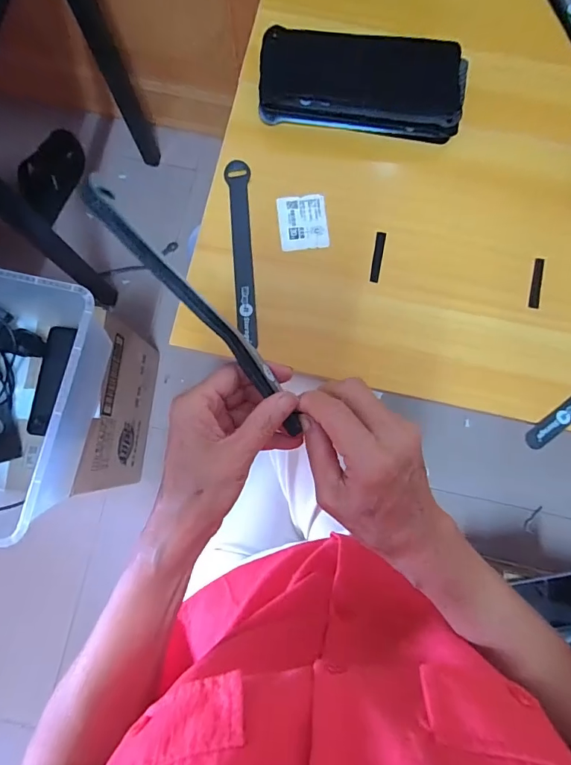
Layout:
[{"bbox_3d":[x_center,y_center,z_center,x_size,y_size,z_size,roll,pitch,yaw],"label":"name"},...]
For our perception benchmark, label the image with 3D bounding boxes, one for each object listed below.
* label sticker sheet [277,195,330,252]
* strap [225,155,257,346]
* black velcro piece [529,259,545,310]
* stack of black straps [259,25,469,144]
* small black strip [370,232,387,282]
[{"bbox_3d":[0.018,-0.164,0.438,0.049,0.004,0.058,-5,82,-1],"label":"label sticker sheet"},{"bbox_3d":[-0.043,-0.133,0.432,0.022,0.005,0.192,-5,82,0],"label":"strap"},{"bbox_3d":[0.253,-0.099,0.428,0.011,0.005,0.054,15,82,2],"label":"black velcro piece"},{"bbox_3d":[0.078,-0.306,0.442,0.207,0.040,0.090,6,82,1],"label":"stack of black straps"},{"bbox_3d":[0.094,-0.127,0.431,0.010,0.004,0.053,10,82,2],"label":"small black strip"}]

